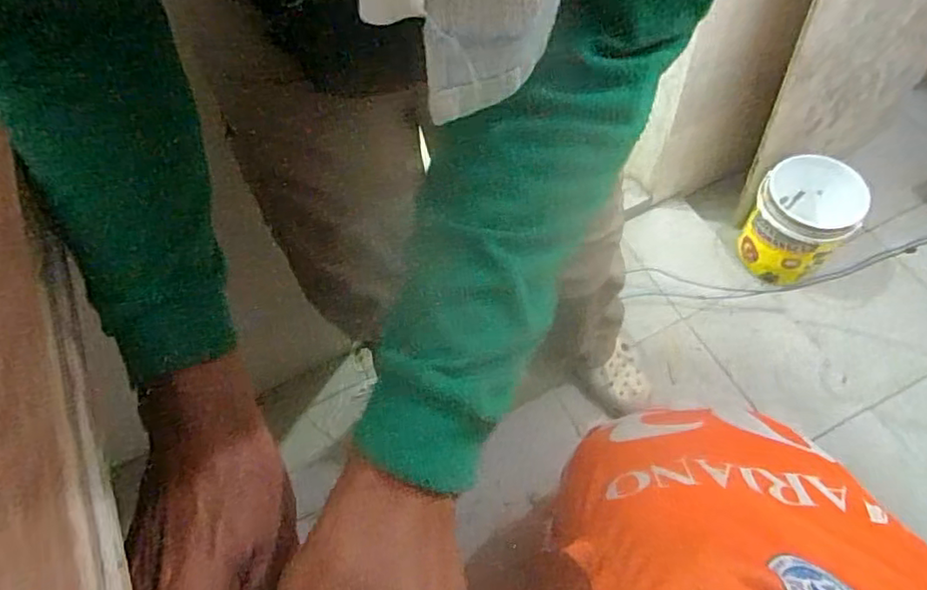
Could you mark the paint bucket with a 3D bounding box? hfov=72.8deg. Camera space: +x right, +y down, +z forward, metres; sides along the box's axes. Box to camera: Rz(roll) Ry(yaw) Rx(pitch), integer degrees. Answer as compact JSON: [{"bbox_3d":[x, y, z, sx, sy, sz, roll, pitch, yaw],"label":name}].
[{"bbox_3d":[0.672,-0.152,1.259,0.227,0.202,0.184,-41,65,-19],"label":"paint bucket"}]

